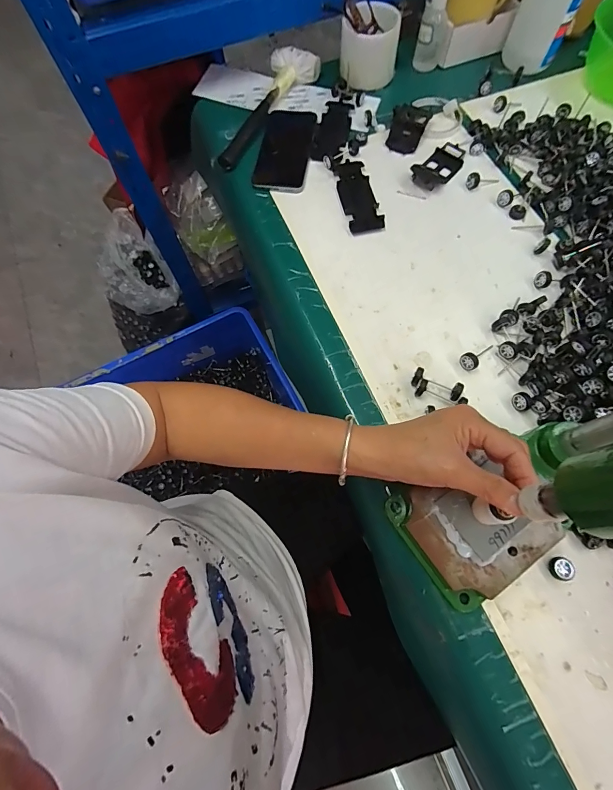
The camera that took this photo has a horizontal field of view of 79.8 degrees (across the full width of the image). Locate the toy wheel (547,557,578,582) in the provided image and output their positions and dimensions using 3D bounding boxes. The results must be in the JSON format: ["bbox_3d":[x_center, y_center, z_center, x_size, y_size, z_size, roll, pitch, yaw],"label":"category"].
[{"bbox_3d":[0.238,0.162,0.340,0.024,0.007,0.020,2,70,3],"label":"toy wheel"}]

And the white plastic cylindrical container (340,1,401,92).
[{"bbox_3d":[0.099,-0.543,0.576,0.088,0.073,0.072,8,70,5],"label":"white plastic cylindrical container"}]

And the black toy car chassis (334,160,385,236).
[{"bbox_3d":[0.070,-0.277,0.511,0.046,0.007,0.124,-12,70,-3],"label":"black toy car chassis"}]

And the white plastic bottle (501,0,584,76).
[{"bbox_3d":[0.362,-0.583,0.546,0.063,0.132,0.070,-9,69,-1],"label":"white plastic bottle"}]

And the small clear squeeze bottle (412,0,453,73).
[{"bbox_3d":[0.206,-0.587,0.578,0.049,0.112,0.060,12,70,6],"label":"small clear squeeze bottle"}]

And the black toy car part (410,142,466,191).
[{"bbox_3d":[0.193,-0.331,0.527,0.048,0.010,0.089,42,76,15],"label":"black toy car part"}]

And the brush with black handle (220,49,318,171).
[{"bbox_3d":[-0.068,-0.450,0.567,0.064,0.032,0.247,27,73,11],"label":"brush with black handle"}]

